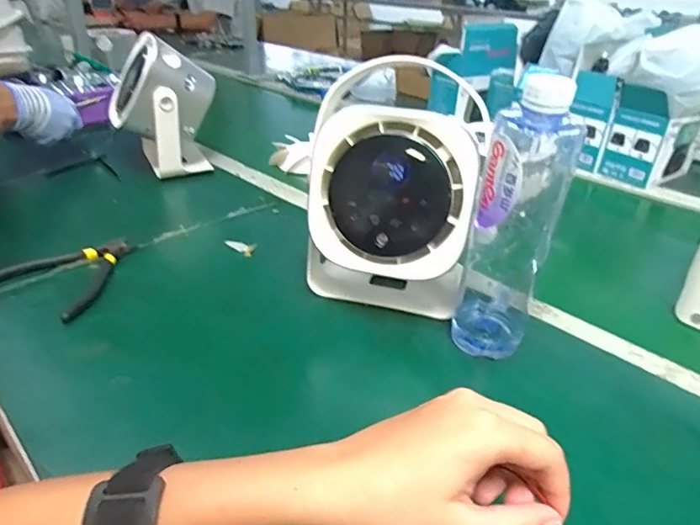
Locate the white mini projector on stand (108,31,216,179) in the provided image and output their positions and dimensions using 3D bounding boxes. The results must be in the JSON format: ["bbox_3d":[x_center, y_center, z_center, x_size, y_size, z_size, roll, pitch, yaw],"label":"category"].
[{"bbox_3d":[-0.286,-0.231,0.745,0.141,0.181,0.122,-16,36,-26],"label":"white mini projector on stand"}]

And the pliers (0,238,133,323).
[{"bbox_3d":[-0.282,0.007,0.510,0.130,0.009,0.127,16,34,22],"label":"pliers"}]

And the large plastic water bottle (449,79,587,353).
[{"bbox_3d":[0.131,-0.027,0.396,0.064,0.225,0.078,12,33,16],"label":"large plastic water bottle"}]

